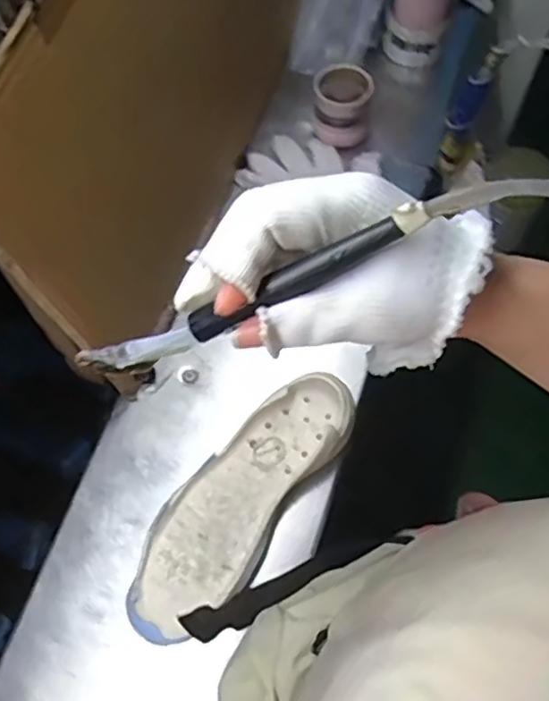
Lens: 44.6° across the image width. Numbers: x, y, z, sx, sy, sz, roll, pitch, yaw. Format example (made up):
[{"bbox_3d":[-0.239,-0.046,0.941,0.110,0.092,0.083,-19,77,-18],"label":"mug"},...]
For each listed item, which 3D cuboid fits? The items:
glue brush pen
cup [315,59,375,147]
[{"bbox_3d":[-0.017,-0.018,0.287,0.148,0.020,0.013,-24,67,18],"label":"glue brush pen"},{"bbox_3d":[0.080,-0.291,0.797,0.063,0.063,0.078,4,67,5],"label":"cup"}]

